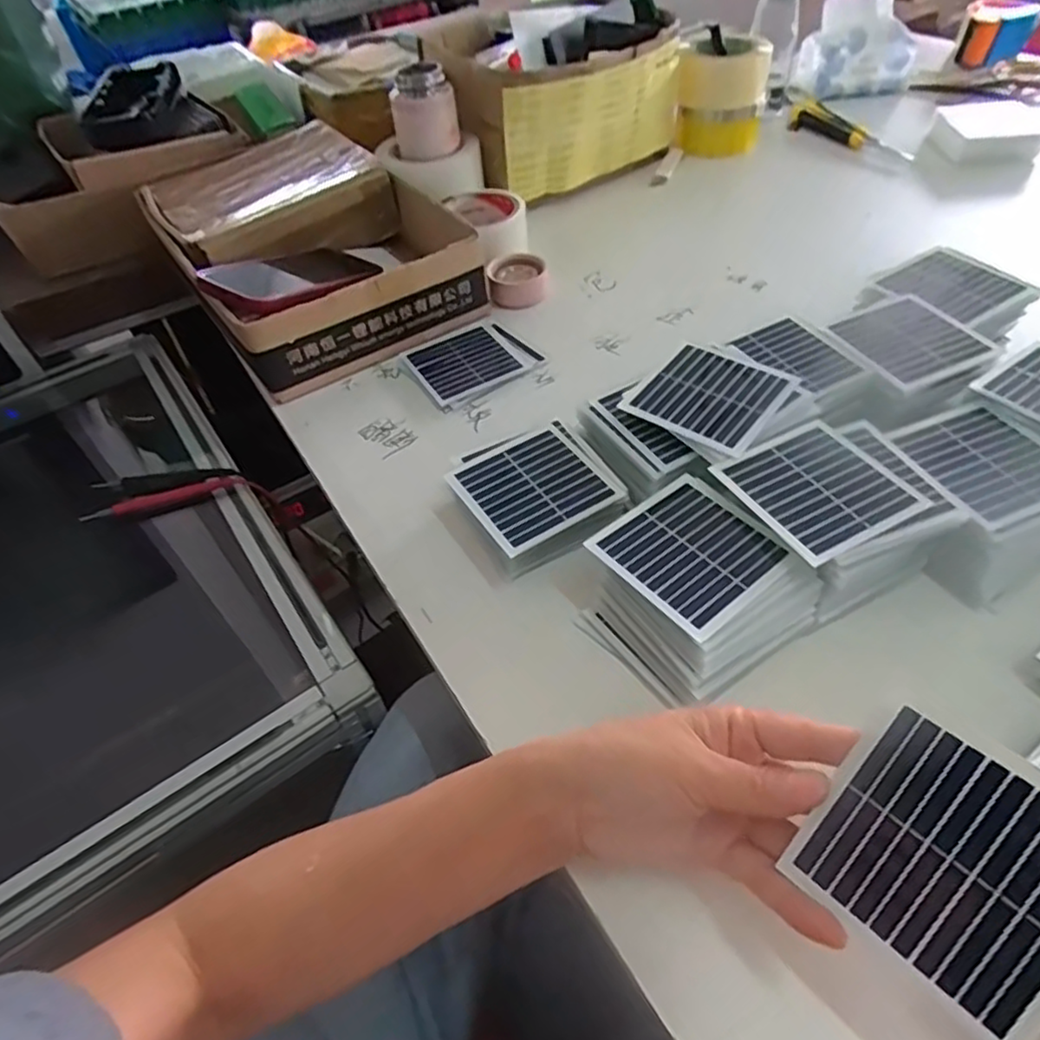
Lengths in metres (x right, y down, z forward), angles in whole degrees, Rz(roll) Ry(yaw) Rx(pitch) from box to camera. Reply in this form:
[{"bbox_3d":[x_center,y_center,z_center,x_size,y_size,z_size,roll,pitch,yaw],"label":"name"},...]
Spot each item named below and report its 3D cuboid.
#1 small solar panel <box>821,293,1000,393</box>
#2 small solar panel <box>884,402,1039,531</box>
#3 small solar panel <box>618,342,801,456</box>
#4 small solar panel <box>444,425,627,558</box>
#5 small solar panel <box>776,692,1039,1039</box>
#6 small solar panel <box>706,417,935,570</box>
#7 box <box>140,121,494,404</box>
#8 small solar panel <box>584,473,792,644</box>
[{"bbox_3d":[0.287,-0.135,0.495,0.094,0.009,0.090,-22,50,-13],"label":"small solar panel"},{"bbox_3d":[0.292,-0.037,0.415,0.089,0.006,0.086,-20,52,-11],"label":"small solar panel"},{"bbox_3d":[0.130,-0.086,0.455,0.088,0.005,0.086,29,60,27],"label":"small solar panel"},{"bbox_3d":[0.008,-0.022,0.444,0.083,0.009,0.084,-32,54,-13],"label":"small solar panel"},{"bbox_3d":[0.160,0.125,0.245,0.086,0.004,0.087,33,94,35],"label":"small solar panel"},{"bbox_3d":[0.179,-0.021,0.396,0.090,0.004,0.087,-23,50,-14],"label":"small solar panel"},{"bbox_3d":[-0.217,-0.286,0.678,0.234,0.077,0.369,-29,52,-18],"label":"box"},{"bbox_3d":[0.100,0.017,0.387,0.088,0.004,0.088,-33,52,-23],"label":"small solar panel"}]

